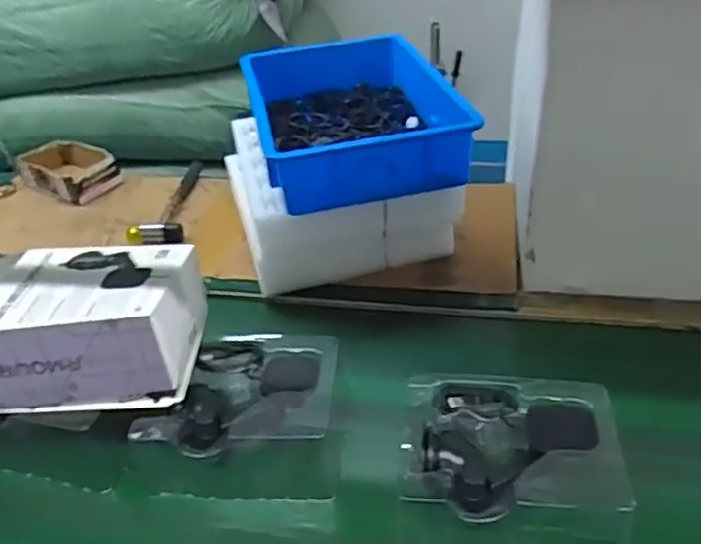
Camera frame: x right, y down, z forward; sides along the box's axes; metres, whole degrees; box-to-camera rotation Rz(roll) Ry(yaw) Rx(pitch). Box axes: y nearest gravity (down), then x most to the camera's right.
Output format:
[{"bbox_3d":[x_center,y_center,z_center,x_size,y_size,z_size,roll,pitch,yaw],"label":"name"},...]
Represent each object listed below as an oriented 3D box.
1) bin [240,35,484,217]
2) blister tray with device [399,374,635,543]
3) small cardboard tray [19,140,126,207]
[{"bbox_3d":[-0.001,-0.239,0.989,0.282,0.085,0.416,-10,34,-8],"label":"bin"},{"bbox_3d":[0.144,0.181,0.612,0.196,0.085,0.163,3,34,11],"label":"blister tray with device"},{"bbox_3d":[-0.538,-0.192,1.247,0.202,0.063,0.123,24,43,36],"label":"small cardboard tray"}]

